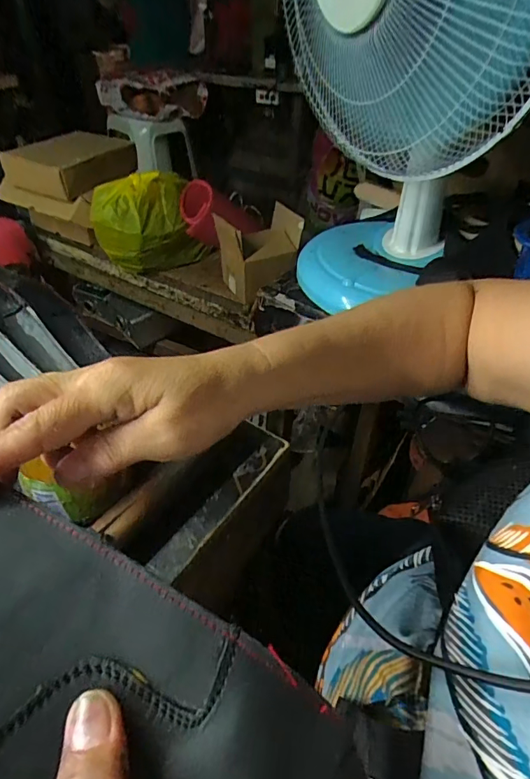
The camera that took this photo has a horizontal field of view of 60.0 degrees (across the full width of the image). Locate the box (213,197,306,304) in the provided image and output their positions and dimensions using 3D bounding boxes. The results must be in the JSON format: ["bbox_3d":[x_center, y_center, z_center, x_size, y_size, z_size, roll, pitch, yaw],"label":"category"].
[{"bbox_3d":[-0.014,-0.298,1.019,0.164,0.173,0.138,-14,44,-16],"label":"box"}]

